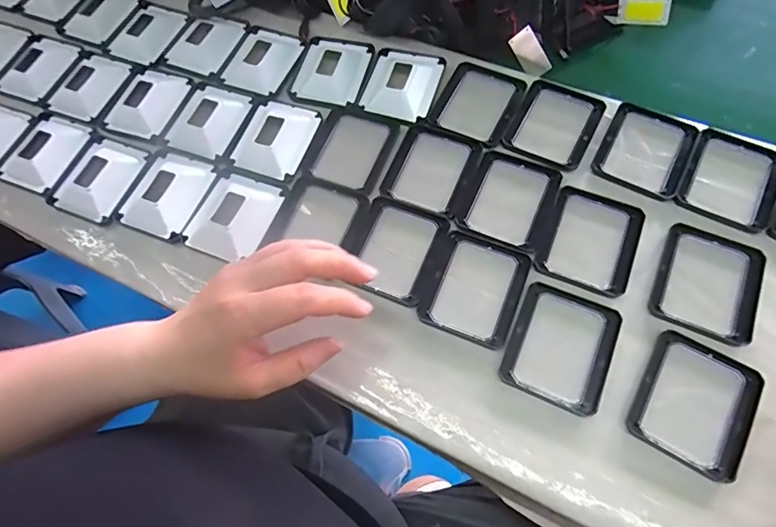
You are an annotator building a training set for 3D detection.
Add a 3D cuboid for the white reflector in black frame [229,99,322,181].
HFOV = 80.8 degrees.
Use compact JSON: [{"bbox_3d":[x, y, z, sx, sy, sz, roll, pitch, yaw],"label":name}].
[{"bbox_3d":[-0.101,-0.115,0.407,0.065,0.012,0.079,22,69,13],"label":"white reflector in black frame"}]

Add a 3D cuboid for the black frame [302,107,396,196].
[{"bbox_3d":[-0.032,-0.103,0.407,0.068,0.007,0.084,17,68,11],"label":"black frame"}]

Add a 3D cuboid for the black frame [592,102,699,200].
[{"bbox_3d":[0.216,-0.096,0.382,0.068,0.005,0.082,27,70,15],"label":"black frame"}]

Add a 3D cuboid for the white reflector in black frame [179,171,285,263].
[{"bbox_3d":[-0.127,-0.041,0.375,0.063,0.010,0.076,22,69,13],"label":"white reflector in black frame"}]

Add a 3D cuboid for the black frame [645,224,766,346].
[{"bbox_3d":[0.238,0.012,0.337,0.066,0.005,0.084,23,69,14],"label":"black frame"}]

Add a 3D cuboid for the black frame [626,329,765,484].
[{"bbox_3d":[0.207,0.092,0.306,0.069,0.006,0.082,30,71,16],"label":"black frame"}]

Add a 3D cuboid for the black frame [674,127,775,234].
[{"bbox_3d":[0.279,-0.069,0.368,0.067,0.006,0.085,27,70,15],"label":"black frame"}]

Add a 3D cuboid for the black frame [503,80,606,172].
[{"bbox_3d":[0.147,-0.124,0.401,0.067,0.005,0.085,28,70,15],"label":"black frame"}]

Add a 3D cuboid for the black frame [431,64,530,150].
[{"bbox_3d":[0.082,-0.146,0.413,0.067,0.005,0.083,26,70,14],"label":"black frame"}]

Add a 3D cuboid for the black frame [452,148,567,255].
[{"bbox_3d":[0.101,-0.055,0.374,0.069,0.006,0.084,22,69,13],"label":"black frame"}]

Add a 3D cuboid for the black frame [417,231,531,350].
[{"bbox_3d":[0.067,0.018,0.348,0.068,0.005,0.080,20,69,12],"label":"black frame"}]

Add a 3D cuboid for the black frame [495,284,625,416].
[{"bbox_3d":[0.124,0.058,0.325,0.068,0.005,0.082,22,69,13],"label":"black frame"}]

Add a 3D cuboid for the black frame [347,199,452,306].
[{"bbox_3d":[0.005,-0.011,0.363,0.069,0.005,0.082,20,69,12],"label":"black frame"}]

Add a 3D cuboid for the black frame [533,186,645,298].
[{"bbox_3d":[0.158,-0.020,0.356,0.070,0.005,0.084,22,69,13],"label":"black frame"}]

